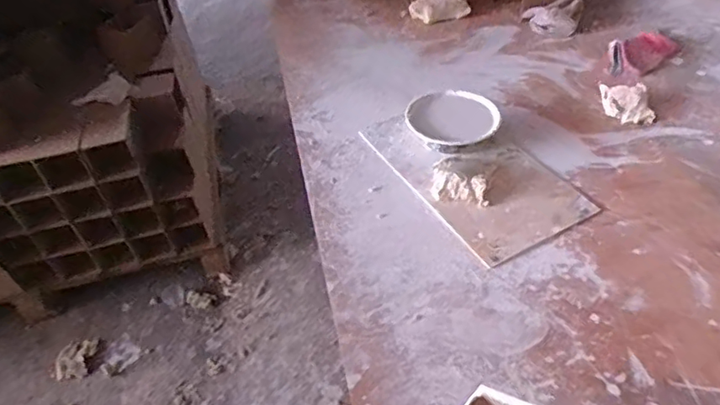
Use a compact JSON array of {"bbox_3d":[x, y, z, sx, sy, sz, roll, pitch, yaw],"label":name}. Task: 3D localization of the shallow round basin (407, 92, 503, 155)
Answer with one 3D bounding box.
[{"bbox_3d":[0.175,-0.150,1.063,0.161,0.063,0.143,-6,43,-1],"label":"shallow round basin"}]

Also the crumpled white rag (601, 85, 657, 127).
[{"bbox_3d":[0.532,-0.198,1.094,0.090,0.034,0.094,4,46,10],"label":"crumpled white rag"}]

